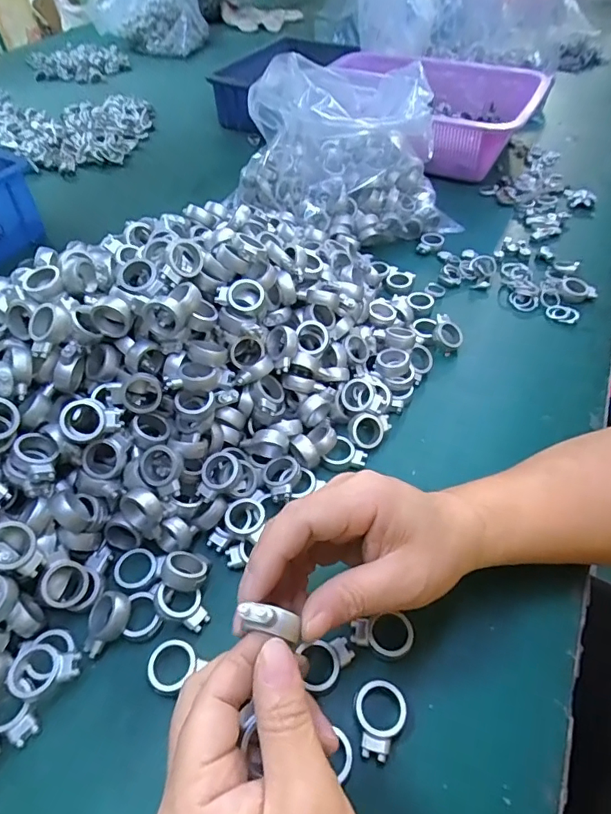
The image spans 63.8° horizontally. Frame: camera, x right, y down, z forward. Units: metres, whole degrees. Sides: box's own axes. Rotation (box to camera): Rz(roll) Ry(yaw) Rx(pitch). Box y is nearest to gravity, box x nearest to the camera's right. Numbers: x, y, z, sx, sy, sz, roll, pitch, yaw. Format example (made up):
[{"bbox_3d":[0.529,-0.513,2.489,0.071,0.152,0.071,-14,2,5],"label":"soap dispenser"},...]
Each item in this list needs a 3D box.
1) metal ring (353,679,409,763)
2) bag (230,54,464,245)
[{"bbox_3d":[0.037,0.158,0.250,0.026,0.006,0.034,17,52,15],"label":"metal ring"},{"bbox_3d":[0.040,-0.271,0.519,0.188,0.155,0.159,-25,54,-19],"label":"bag"}]

